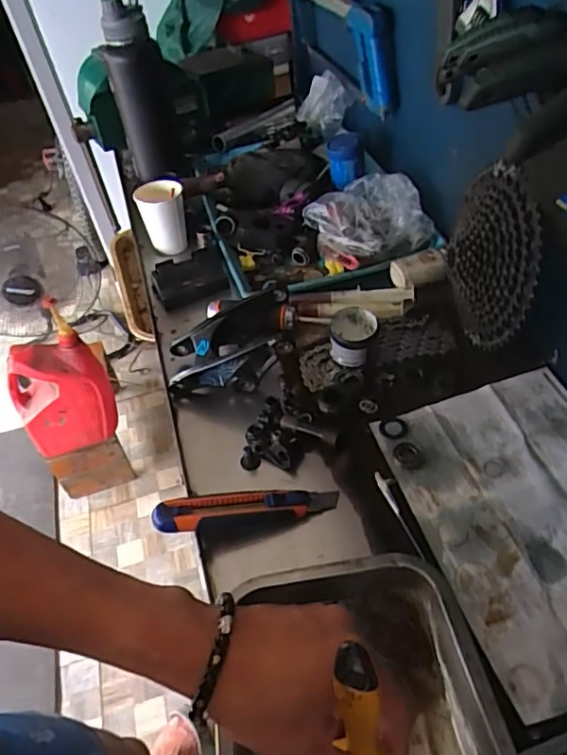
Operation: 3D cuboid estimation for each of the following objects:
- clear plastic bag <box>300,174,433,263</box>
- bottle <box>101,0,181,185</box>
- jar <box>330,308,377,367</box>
[{"bbox_3d":[0.120,-0.217,0.793,0.140,0.077,0.133,-29,51,-18],"label":"clear plastic bag"},{"bbox_3d":[-0.241,-0.487,0.951,0.098,0.304,0.102,-19,69,-10],"label":"bottle"},{"bbox_3d":[0.082,-0.045,0.665,0.056,0.049,0.054,-4,48,4],"label":"jar"}]

